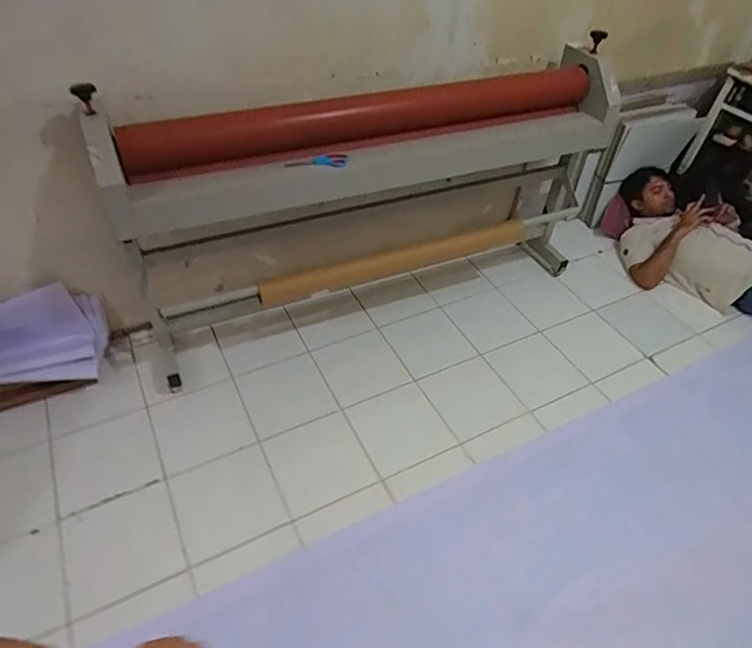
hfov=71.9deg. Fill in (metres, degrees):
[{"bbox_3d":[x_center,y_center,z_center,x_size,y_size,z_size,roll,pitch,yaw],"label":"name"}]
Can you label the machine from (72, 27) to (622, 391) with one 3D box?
[{"bbox_3d":[0.042,-0.429,1.902,1.758,0.828,0.365,-20,50,-22],"label":"machine"}]

